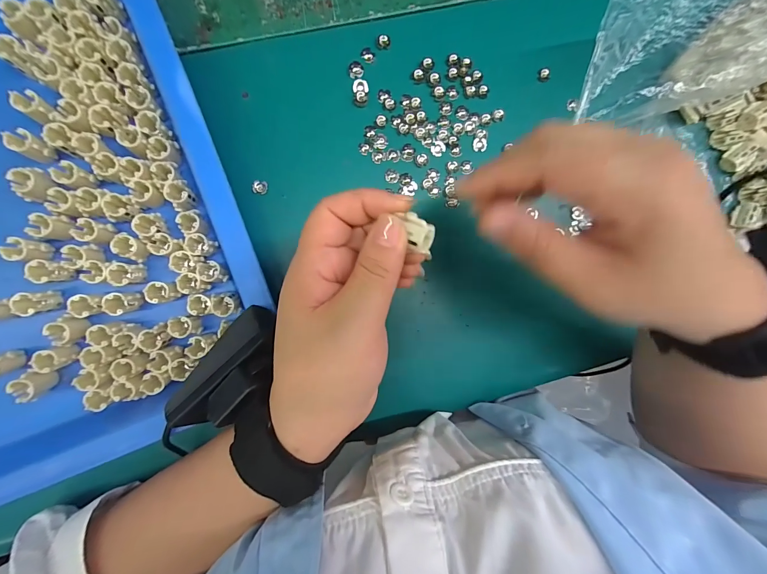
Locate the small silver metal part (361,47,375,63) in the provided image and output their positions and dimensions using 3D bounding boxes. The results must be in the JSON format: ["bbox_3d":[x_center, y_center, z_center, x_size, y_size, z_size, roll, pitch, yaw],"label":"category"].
[{"bbox_3d":[-0.011,-0.174,0.247,0.011,0.004,0.010,0,89,-6],"label":"small silver metal part"}]

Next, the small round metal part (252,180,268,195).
[{"bbox_3d":[-0.089,-0.072,0.239,0.011,0.004,0.009,13,87,-5],"label":"small round metal part"}]

